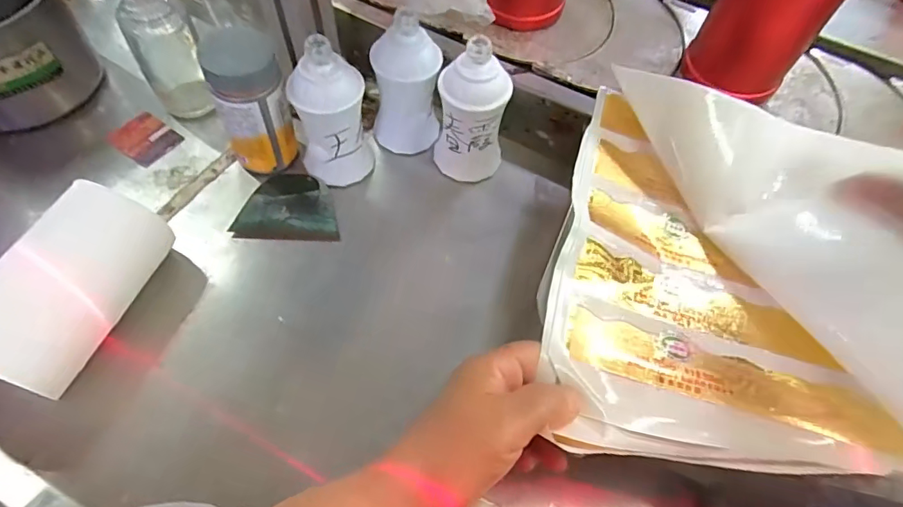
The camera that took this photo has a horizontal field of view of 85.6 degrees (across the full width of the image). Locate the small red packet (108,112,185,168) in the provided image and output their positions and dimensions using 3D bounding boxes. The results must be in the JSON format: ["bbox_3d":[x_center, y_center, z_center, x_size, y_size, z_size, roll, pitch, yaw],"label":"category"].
[{"bbox_3d":[-0.268,-0.101,0.430,0.044,0.006,0.044,40,62,-6],"label":"small red packet"}]

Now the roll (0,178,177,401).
[{"bbox_3d":[-0.252,0.023,0.321,0.060,0.059,0.137,19,63,8],"label":"roll"}]

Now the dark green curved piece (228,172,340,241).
[{"bbox_3d":[-0.132,-0.041,0.403,0.080,0.014,0.063,3,62,-1],"label":"dark green curved piece"}]

